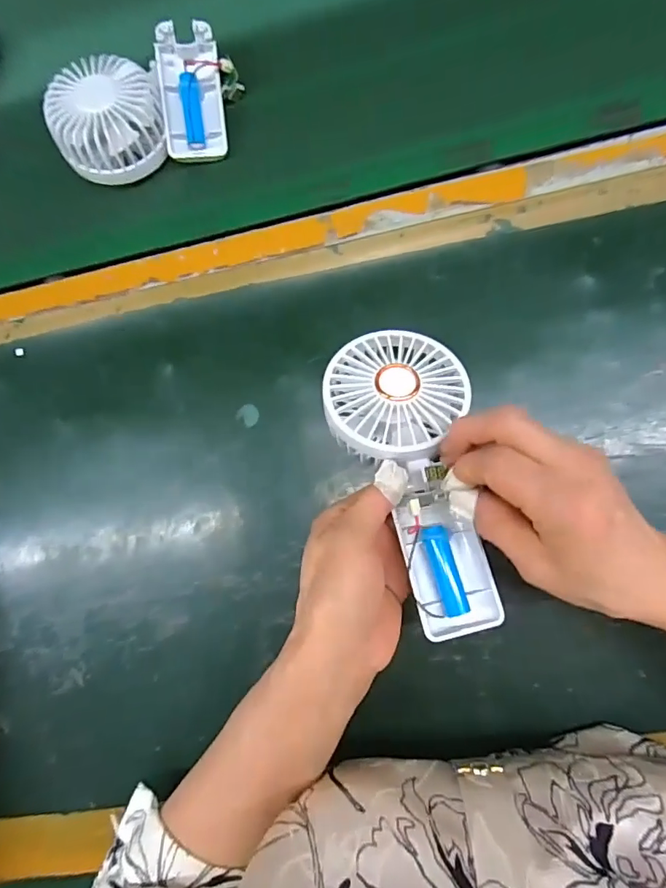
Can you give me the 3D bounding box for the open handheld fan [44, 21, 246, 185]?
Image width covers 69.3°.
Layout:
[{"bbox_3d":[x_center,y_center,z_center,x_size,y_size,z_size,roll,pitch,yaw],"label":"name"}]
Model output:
[{"bbox_3d":[-0.140,-0.258,0.369,0.135,0.052,0.085,-16,84,6],"label":"open handheld fan"}]

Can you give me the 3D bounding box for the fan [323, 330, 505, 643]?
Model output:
[{"bbox_3d":[0.049,0.015,0.278,0.080,0.030,0.179,-15,79,6],"label":"fan"}]

